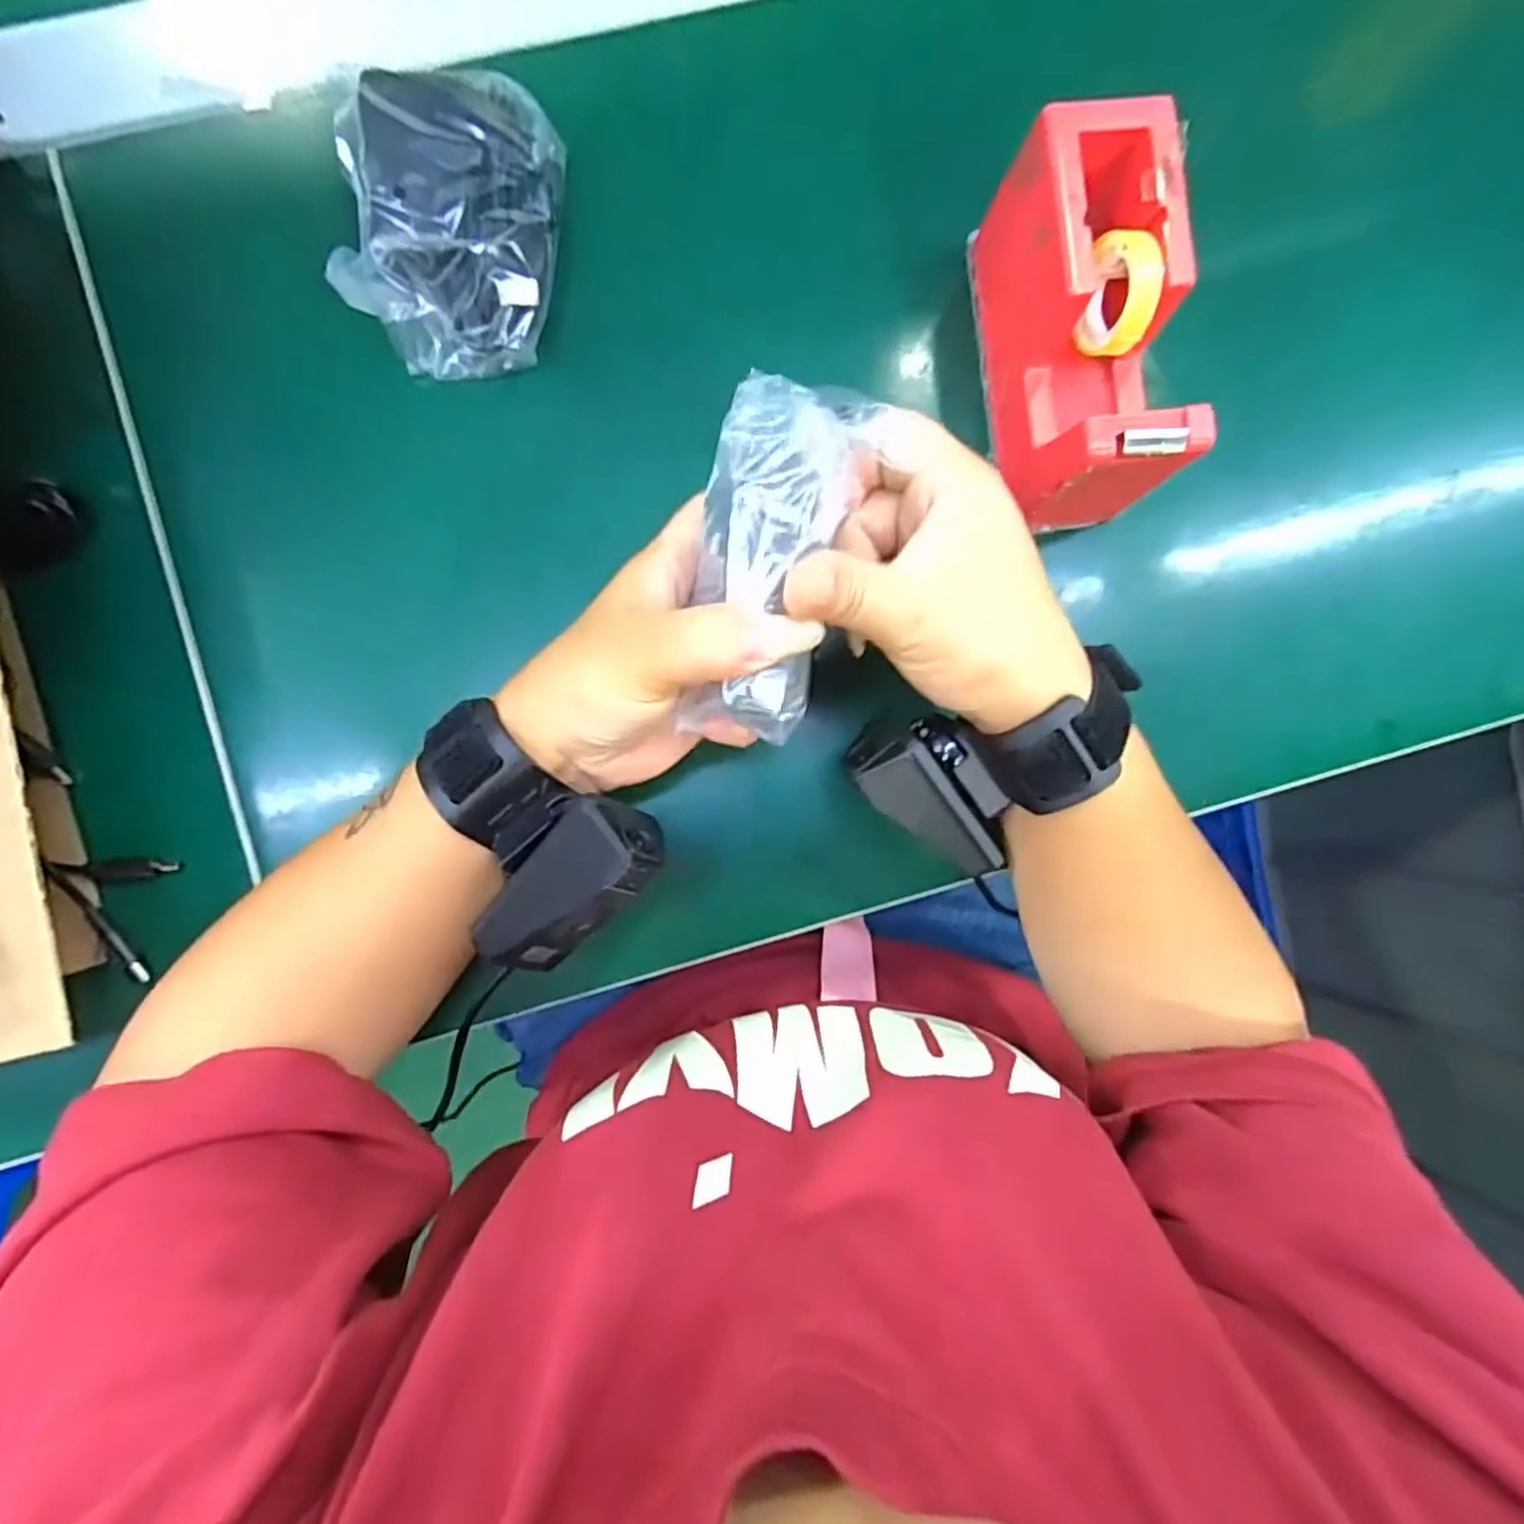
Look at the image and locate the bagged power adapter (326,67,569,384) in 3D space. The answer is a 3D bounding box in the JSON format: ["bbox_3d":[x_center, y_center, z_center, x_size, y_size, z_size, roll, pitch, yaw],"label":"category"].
[{"bbox_3d":[-0.121,-0.216,0.314,0.081,0.050,0.102,-2,85,-4],"label":"bagged power adapter"}]

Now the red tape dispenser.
[{"bbox_3d":[0.125,-0.162,0.298,0.052,0.074,0.134,-6,85,-4],"label":"red tape dispenser"}]

